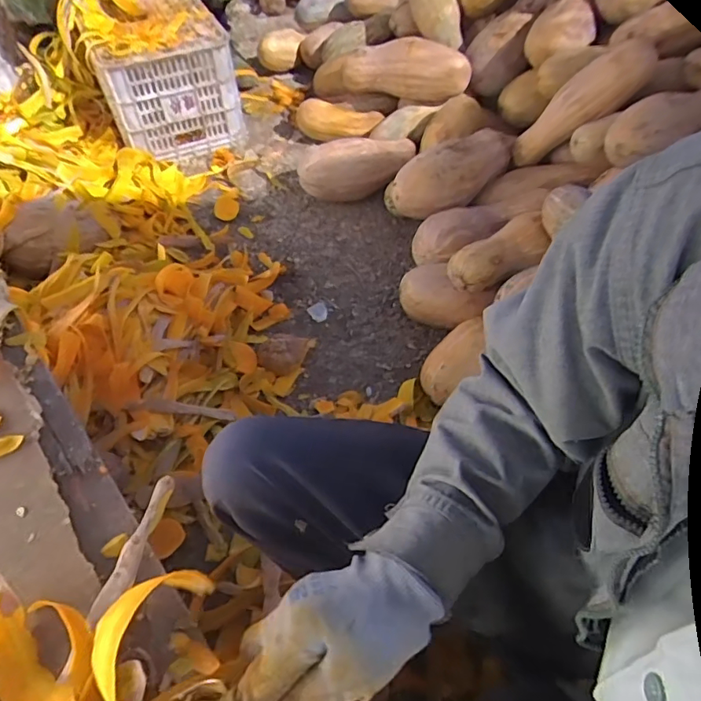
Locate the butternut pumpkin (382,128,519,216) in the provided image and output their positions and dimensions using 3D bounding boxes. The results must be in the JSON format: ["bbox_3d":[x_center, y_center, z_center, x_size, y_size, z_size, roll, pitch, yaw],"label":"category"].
[{"bbox_3d":[0.220,-0.393,1.143,0.267,0.150,0.138,-13,54,-8],"label":"butternut pumpkin"}]

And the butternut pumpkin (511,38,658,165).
[{"bbox_3d":[0.468,-0.514,1.065,0.293,0.082,0.122,-38,50,25],"label":"butternut pumpkin"}]

